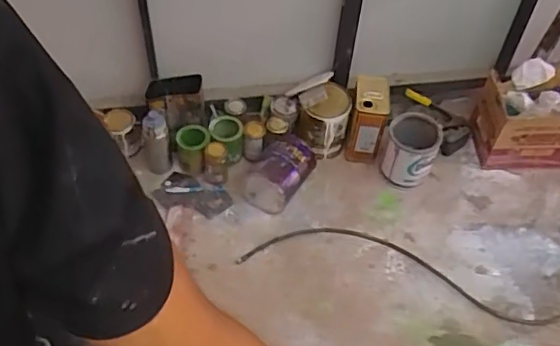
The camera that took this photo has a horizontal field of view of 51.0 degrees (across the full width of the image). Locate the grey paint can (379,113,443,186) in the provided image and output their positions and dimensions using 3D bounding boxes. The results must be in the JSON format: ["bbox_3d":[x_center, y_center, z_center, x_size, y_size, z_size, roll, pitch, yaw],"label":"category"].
[{"bbox_3d":[0.427,-0.081,1.929,0.172,0.188,0.191,21,53,13],"label":"grey paint can"}]

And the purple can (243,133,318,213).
[{"bbox_3d":[0.005,-0.004,1.891,0.159,0.166,0.242,28,55,18],"label":"purple can"}]

